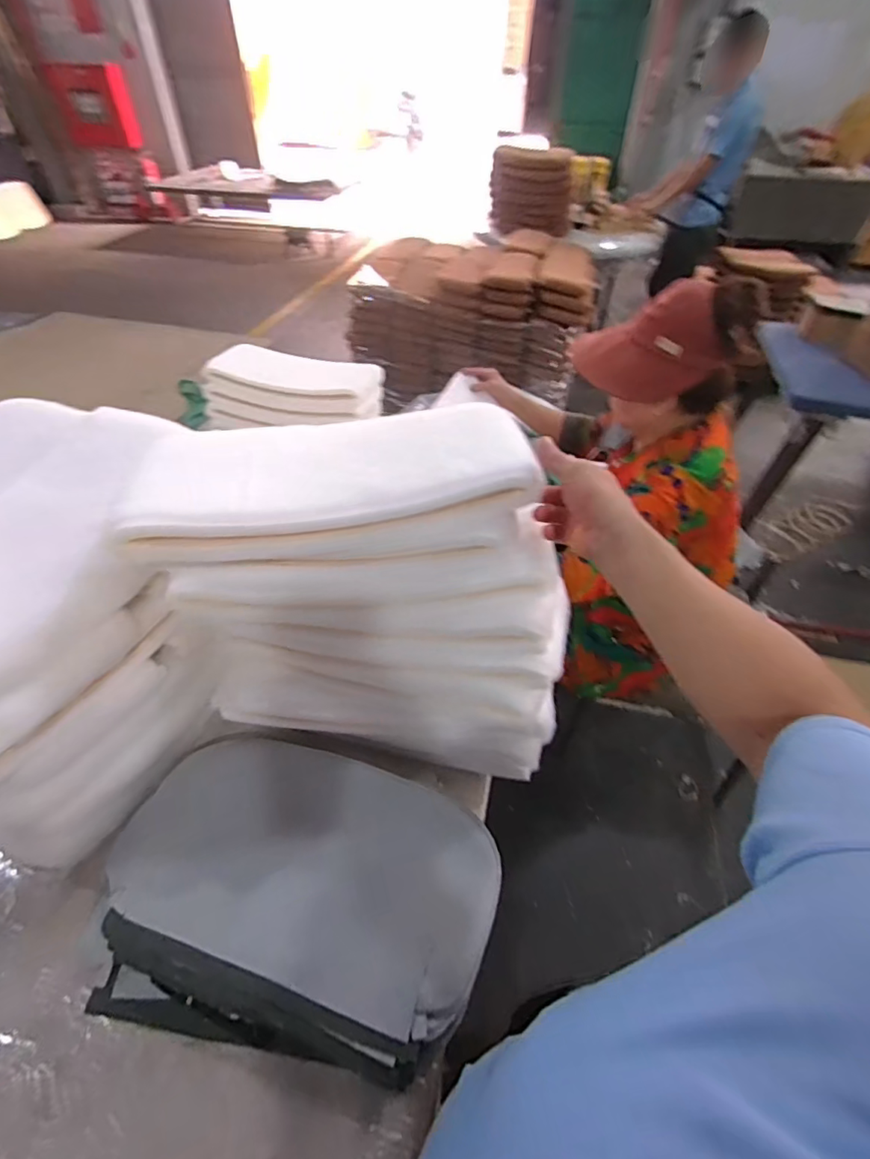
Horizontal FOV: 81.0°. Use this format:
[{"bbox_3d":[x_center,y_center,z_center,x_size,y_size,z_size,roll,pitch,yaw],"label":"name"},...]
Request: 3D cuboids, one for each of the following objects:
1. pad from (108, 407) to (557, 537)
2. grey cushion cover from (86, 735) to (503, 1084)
[{"bbox_3d":[-0.107,-0.127,0.579,0.429,0.029,0.191,-8,47,-6],"label":"pad"},{"bbox_3d":[-0.180,0.388,0.657,0.502,0.101,0.324,7,46,6],"label":"grey cushion cover"}]

